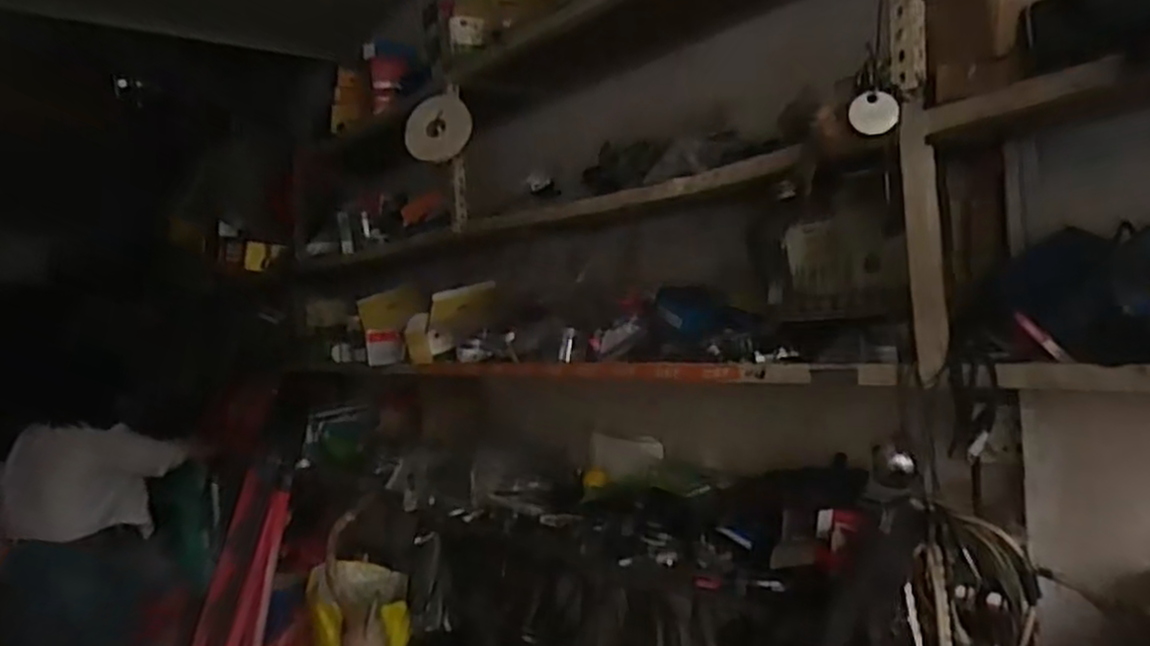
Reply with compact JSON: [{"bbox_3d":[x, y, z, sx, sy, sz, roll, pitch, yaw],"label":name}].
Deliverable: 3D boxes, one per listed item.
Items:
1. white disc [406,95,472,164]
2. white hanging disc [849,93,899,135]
[{"bbox_3d":[-0.299,-0.423,1.666,0.150,0.127,0.028,-46,24,-7],"label":"white disc"},{"bbox_3d":[0.328,-0.229,0.832,0.049,0.045,0.009,-5,-4,19],"label":"white hanging disc"}]

